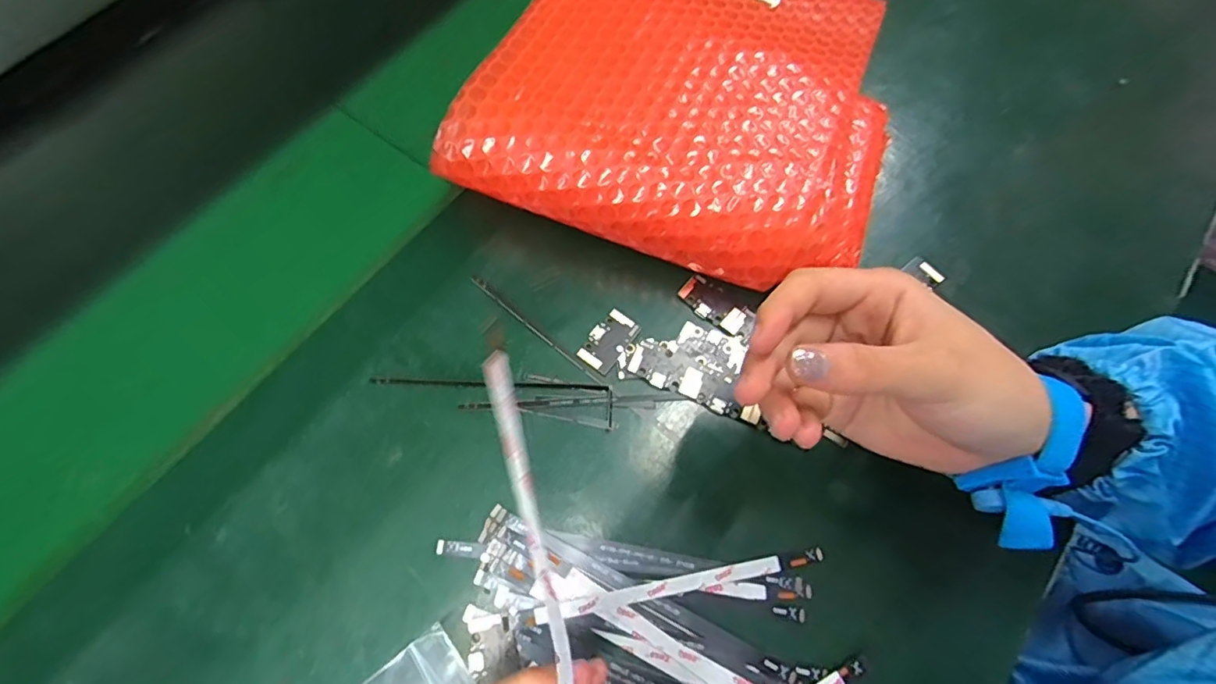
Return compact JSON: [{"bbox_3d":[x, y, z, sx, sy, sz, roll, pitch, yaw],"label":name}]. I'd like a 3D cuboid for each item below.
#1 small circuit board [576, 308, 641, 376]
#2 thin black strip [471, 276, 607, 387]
[{"bbox_3d":[0.001,-0.001,0.327,0.023,0.004,0.038,36,72,15],"label":"small circuit board"},{"bbox_3d":[-0.042,-0.008,0.325,0.103,0.007,0.005,38,73,15],"label":"thin black strip"}]

